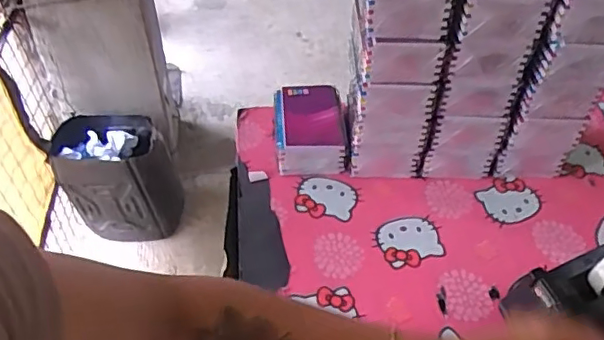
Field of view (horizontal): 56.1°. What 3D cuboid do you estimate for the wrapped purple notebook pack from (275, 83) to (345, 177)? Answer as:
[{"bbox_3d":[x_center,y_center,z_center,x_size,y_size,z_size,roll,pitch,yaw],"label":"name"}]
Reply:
[{"bbox_3d":[0.010,-0.057,0.800,0.096,0.060,0.131,-3,46,-5],"label":"wrapped purple notebook pack"}]

